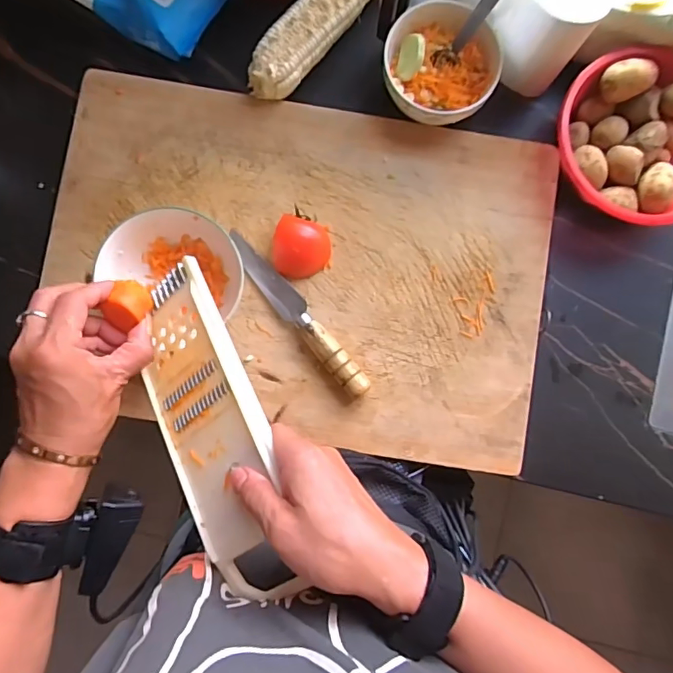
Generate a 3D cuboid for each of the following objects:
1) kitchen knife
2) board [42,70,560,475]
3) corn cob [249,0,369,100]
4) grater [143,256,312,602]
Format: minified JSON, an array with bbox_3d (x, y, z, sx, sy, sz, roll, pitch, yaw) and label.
[{"bbox_3d":[-0.039,-0.025,0.482,0.026,0.027,0.200,-41,89,-6],"label":"kitchen knife"},{"bbox_3d":[-0.034,-0.070,0.493,0.487,0.022,0.333,9,85,-2],"label":"board"},{"bbox_3d":[-0.016,-0.325,0.516,0.052,0.048,0.203,40,84,1],"label":"corn cob"},{"bbox_3d":[-0.086,0.063,0.351,0.087,0.017,0.236,-35,70,27],"label":"grater"}]

